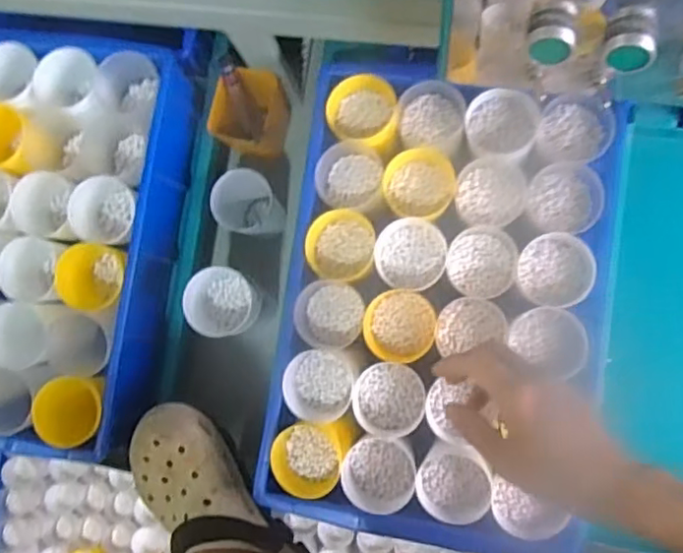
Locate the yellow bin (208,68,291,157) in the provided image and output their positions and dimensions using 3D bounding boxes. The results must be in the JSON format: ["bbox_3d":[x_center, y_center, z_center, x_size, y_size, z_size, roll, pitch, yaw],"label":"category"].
[{"bbox_3d":[-0.097,-0.174,0.693,0.071,0.088,0.087,16,87,9],"label":"yellow bin"}]

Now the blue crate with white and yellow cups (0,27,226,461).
[{"bbox_3d":[-0.318,-0.050,0.651,0.296,0.105,0.438,6,85,9],"label":"blue crate with white and yellow cups"}]

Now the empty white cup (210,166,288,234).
[{"bbox_3d":[-0.102,-0.077,0.685,0.058,0.090,0.060,-1,84,8],"label":"empty white cup"}]

